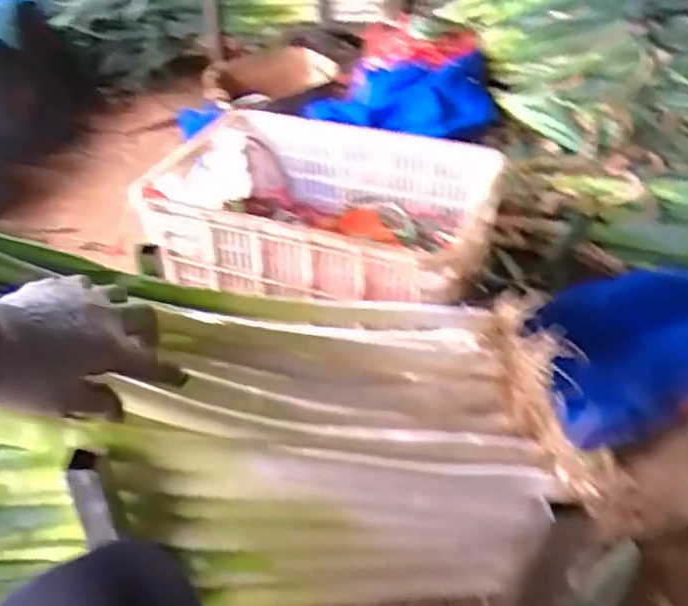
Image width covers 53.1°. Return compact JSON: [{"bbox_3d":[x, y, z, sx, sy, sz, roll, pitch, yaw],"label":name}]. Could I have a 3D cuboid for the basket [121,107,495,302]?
[{"bbox_3d":[-0.042,-0.153,1.177,0.550,0.169,0.341,15,39,18],"label":"basket"}]

